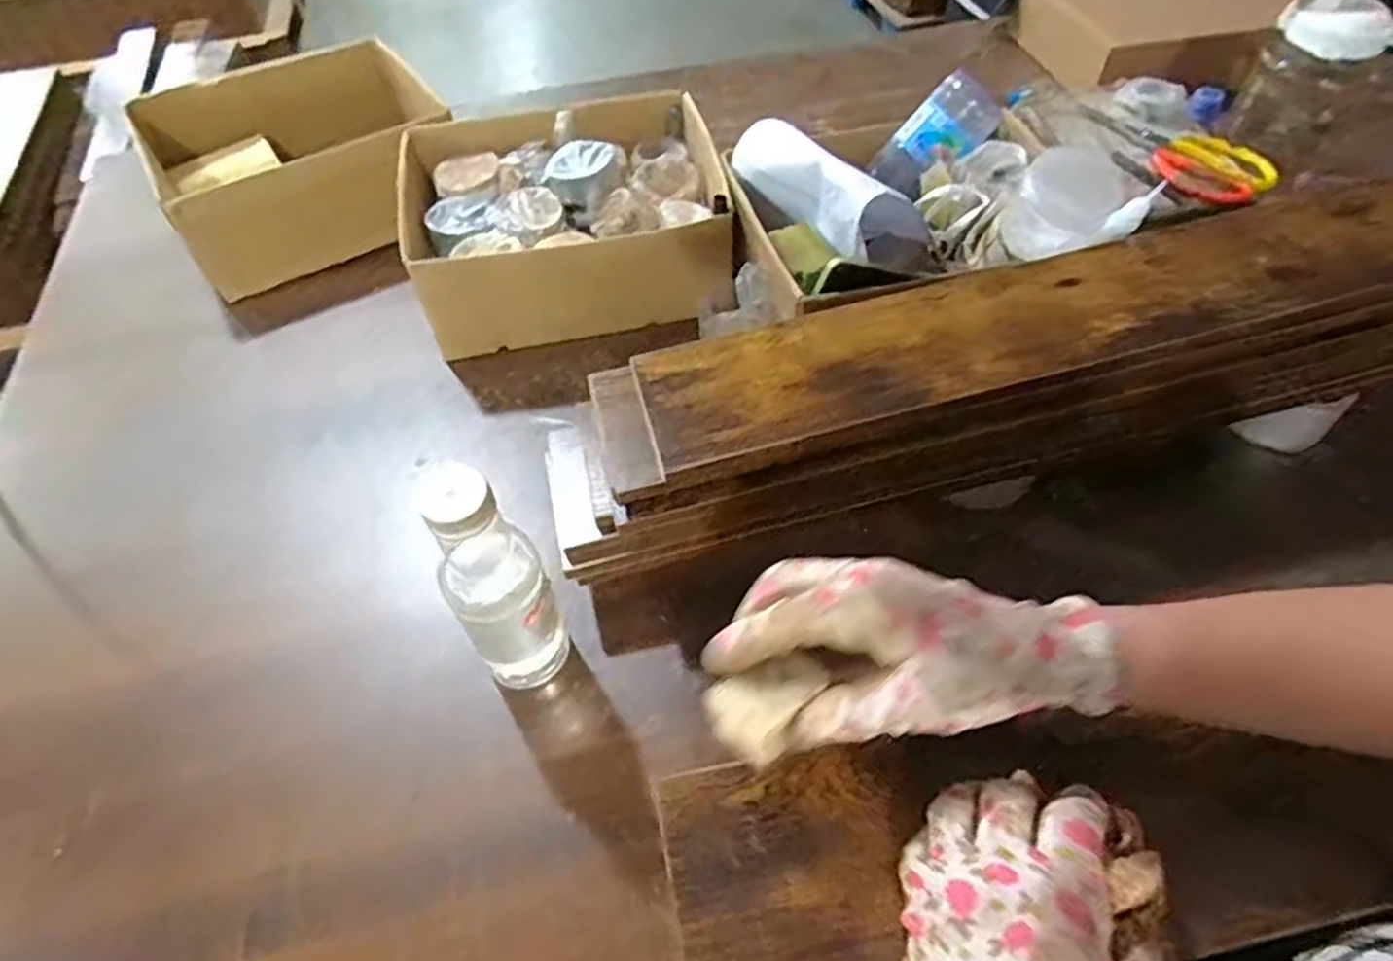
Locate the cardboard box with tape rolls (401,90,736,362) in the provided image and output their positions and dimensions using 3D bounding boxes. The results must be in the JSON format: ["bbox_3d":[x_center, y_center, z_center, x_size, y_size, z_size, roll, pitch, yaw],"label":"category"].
[{"bbox_3d":[-0.139,-0.287,0.813,0.321,0.116,0.275,-10,54,-4],"label":"cardboard box with tape rolls"}]

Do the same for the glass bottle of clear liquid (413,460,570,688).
[{"bbox_3d":[-0.126,0.073,0.487,0.060,0.210,0.048,-23,55,-15],"label":"glass bottle of clear liquid"}]

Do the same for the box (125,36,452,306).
[{"bbox_3d":[-0.473,-0.385,0.902,0.317,0.113,0.272,-32,58,-19],"label":"box"}]

